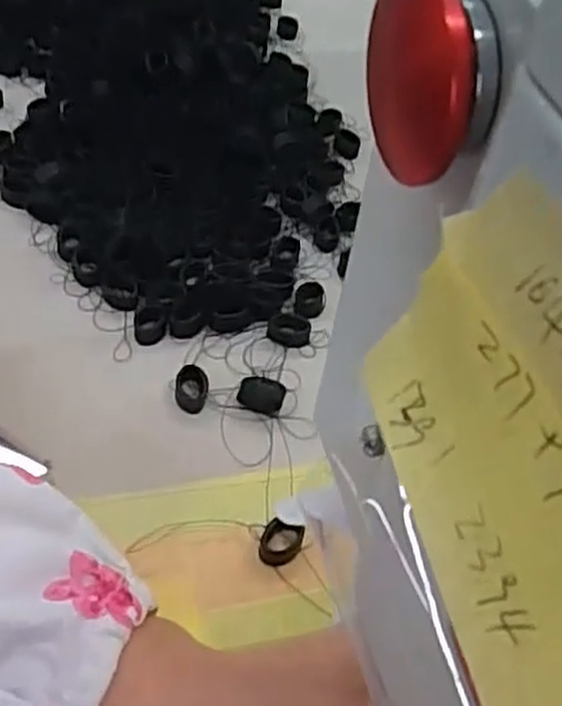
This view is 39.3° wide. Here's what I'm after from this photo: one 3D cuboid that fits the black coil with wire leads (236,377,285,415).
[{"bbox_3d":[-0.009,0.019,0.351,0.020,0.010,0.012,18,49,10],"label":"black coil with wire leads"}]

